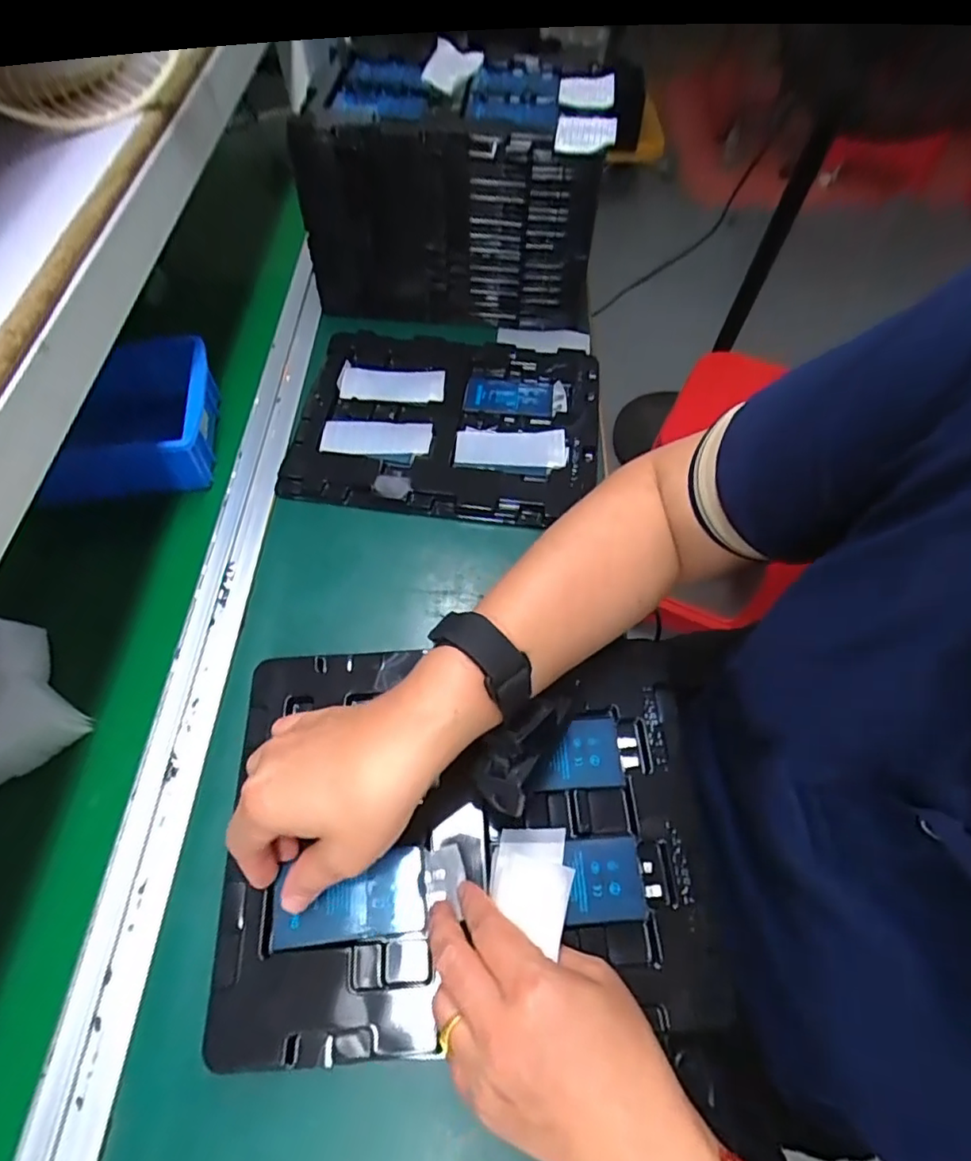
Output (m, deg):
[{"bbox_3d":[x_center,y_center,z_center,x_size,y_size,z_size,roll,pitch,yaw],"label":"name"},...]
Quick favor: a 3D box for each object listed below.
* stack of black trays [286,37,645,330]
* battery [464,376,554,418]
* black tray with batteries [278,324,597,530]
[{"bbox_3d":[-0.030,-0.408,0.619,0.279,0.173,0.203,2,59,1],"label":"stack of black trays"},{"bbox_3d":[0.023,-0.180,0.581,0.085,0.009,0.044,5,59,3],"label":"battery"},{"bbox_3d":[-0.034,-0.153,0.559,0.272,0.017,0.220,5,59,3],"label":"black tray with batteries"}]

